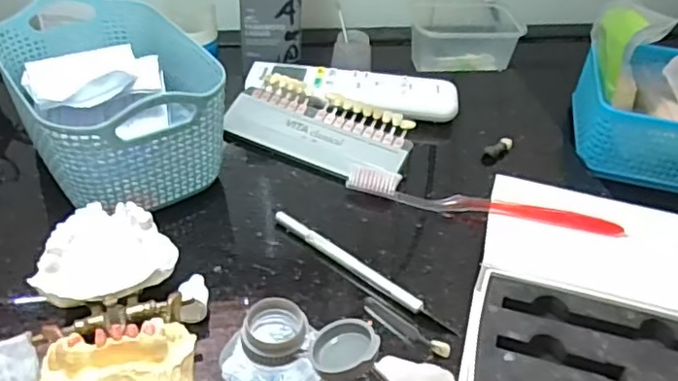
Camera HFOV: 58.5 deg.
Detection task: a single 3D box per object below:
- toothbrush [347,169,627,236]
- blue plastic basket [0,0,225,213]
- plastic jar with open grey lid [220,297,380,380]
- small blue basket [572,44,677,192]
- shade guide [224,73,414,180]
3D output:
[{"bbox_3d":[0.100,0.007,0.423,0.189,0.020,0.014,11,41,7],"label":"toothbrush"},{"bbox_3d":[-0.159,-0.060,0.430,0.116,0.093,0.178,-25,49,-30],"label":"blue plastic basket"},{"bbox_3d":[-0.020,0.085,0.278,0.065,0.070,0.035,-1,41,-6],"label":"plastic jar with open grey lid"},{"bbox_3d":[0.271,-0.062,0.508,0.145,0.069,0.110,9,41,5],"label":"small blue basket"},{"bbox_3d":[-0.009,-0.045,0.474,0.129,0.019,0.067,21,60,18],"label":"shade guide"}]

